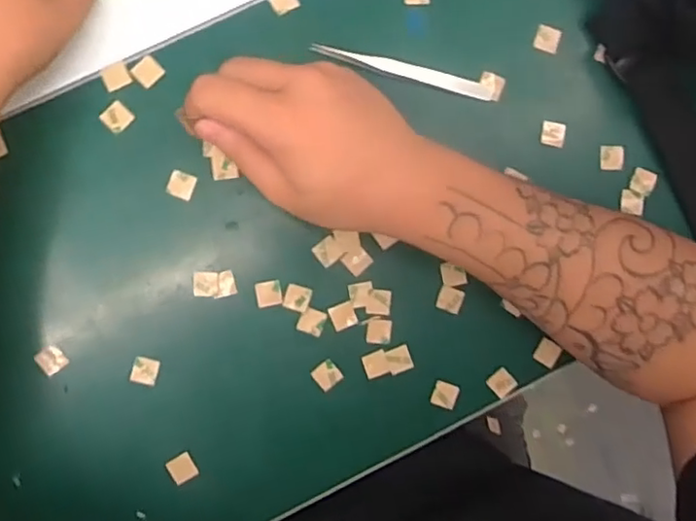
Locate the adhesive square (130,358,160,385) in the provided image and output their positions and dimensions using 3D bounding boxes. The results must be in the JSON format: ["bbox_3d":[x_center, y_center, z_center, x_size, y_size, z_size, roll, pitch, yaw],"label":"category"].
[{"bbox_3d":[-0.126,0.069,0.395,0.015,0.004,0.016,14,90,-5],"label":"adhesive square"}]

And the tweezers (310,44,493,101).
[{"bbox_3d":[0.036,-0.120,0.402,0.118,0.007,0.010,12,90,-5],"label":"tweezers"}]

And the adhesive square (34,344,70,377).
[{"bbox_3d":[-0.181,0.061,0.388,0.016,0.004,0.016,-36,94,-3],"label":"adhesive square"}]

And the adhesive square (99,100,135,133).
[{"bbox_3d":[-0.140,-0.087,0.384,0.015,0.004,0.017,43,88,-5],"label":"adhesive square"}]

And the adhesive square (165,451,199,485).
[{"bbox_3d":[-0.104,0.132,0.399,0.016,0.004,0.017,-28,94,-4],"label":"adhesive square"}]

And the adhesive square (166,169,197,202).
[{"bbox_3d":[-0.103,-0.047,0.390,0.015,0.004,0.015,22,87,-6],"label":"adhesive square"}]

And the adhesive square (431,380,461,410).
[{"bbox_3d":[0.064,0.089,0.415,0.016,0.004,0.016,19,90,-5],"label":"adhesive square"}]

